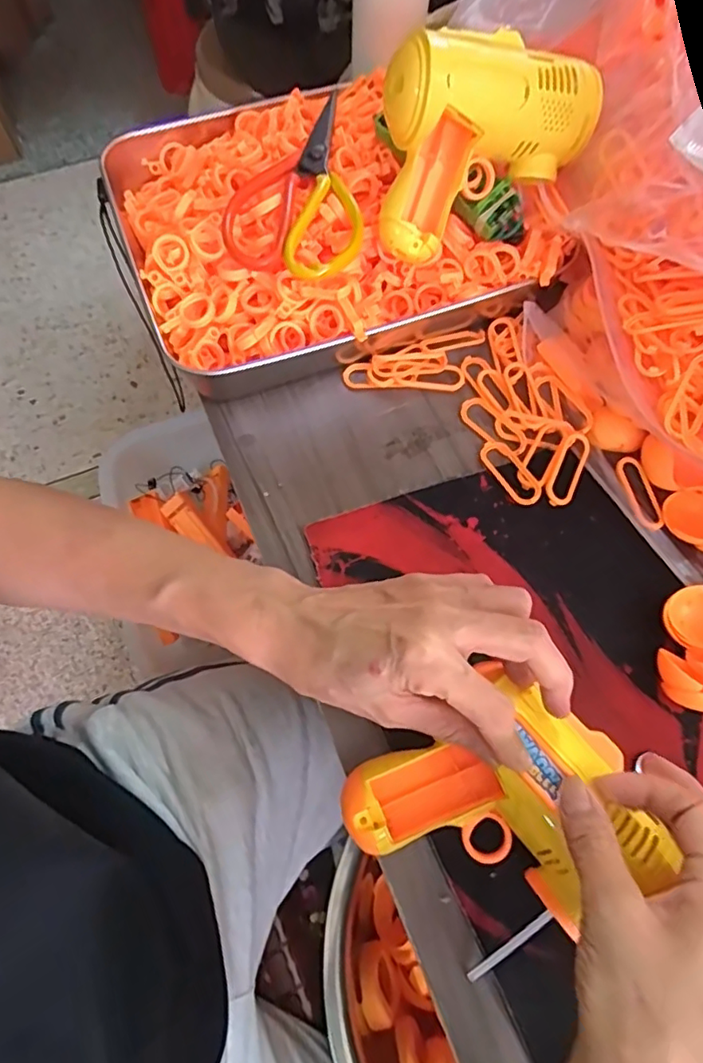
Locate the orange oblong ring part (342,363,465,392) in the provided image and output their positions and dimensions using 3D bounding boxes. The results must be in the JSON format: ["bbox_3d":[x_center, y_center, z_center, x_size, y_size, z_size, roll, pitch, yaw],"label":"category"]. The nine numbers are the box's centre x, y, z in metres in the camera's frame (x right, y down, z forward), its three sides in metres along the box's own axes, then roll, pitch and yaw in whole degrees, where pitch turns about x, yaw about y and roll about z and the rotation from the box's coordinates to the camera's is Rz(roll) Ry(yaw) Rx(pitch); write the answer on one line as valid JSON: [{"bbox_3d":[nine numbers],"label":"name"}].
[{"bbox_3d":[0.039,-0.114,0.430,0.088,0.008,0.018,1,67,0],"label":"orange oblong ring part"}]

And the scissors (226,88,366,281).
[{"bbox_3d":[-0.038,-0.232,0.398,0.086,0.022,0.158,0,67,0],"label":"scissors"}]

